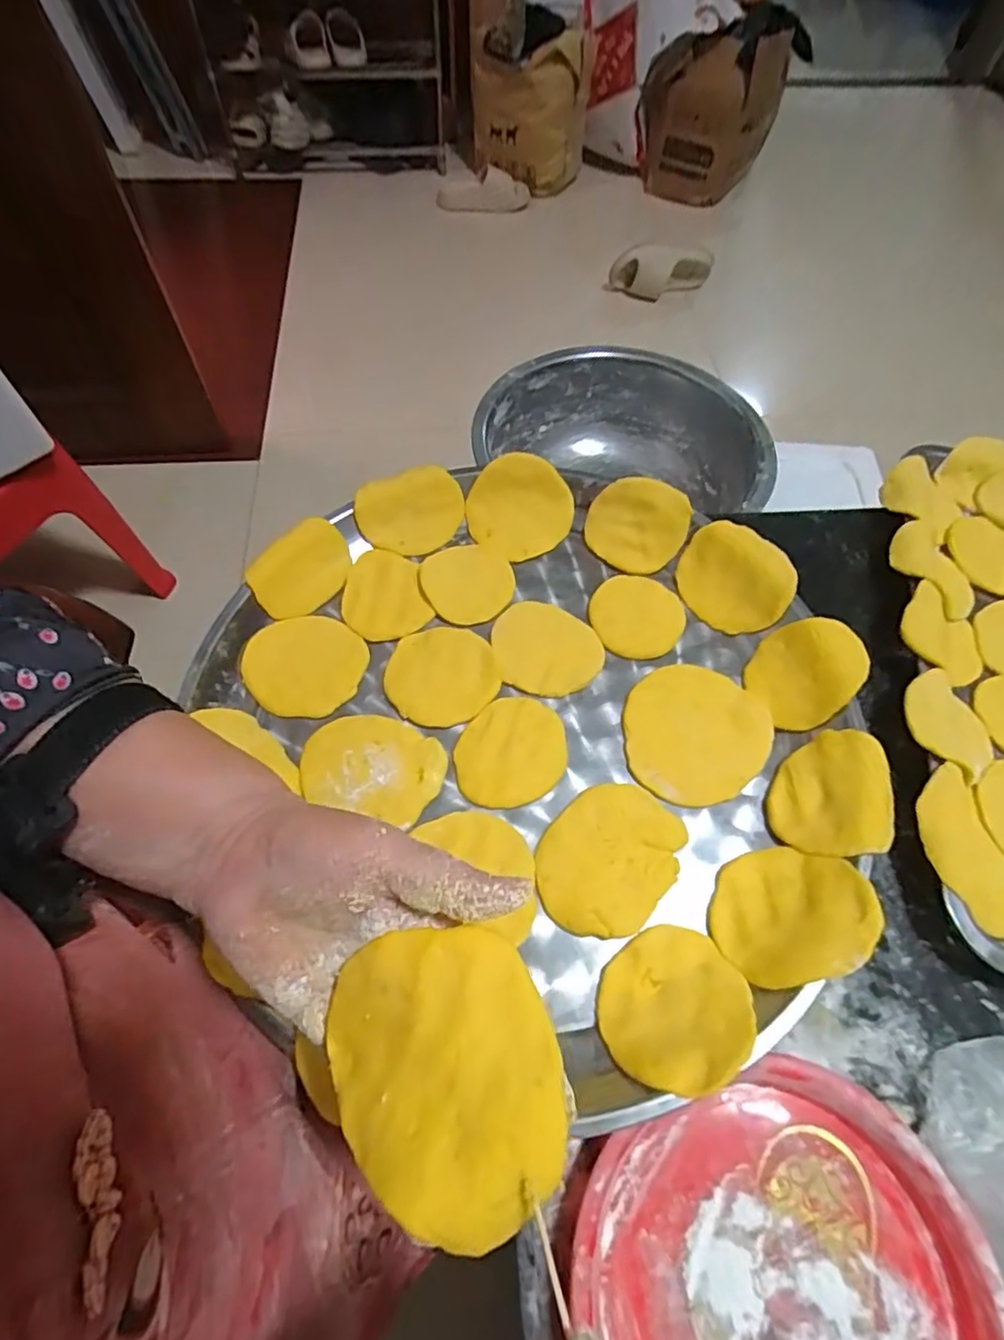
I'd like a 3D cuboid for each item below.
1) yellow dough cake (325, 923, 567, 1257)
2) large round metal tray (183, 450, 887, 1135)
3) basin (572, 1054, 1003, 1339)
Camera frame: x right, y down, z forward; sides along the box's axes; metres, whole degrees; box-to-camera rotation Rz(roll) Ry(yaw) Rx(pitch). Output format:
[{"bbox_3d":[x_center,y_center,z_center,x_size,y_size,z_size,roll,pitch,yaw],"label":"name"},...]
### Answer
[{"bbox_3d":[-0.020,0.134,0.201,0.078,0.011,0.087,-33,58,1],"label":"yellow dough cake"},{"bbox_3d":[0.026,0.029,0.411,0.396,0.048,0.428,1,63,-2],"label":"large round metal tray"},{"bbox_3d":[0.138,0.284,0.278,0.164,0.025,0.182,-37,70,-19],"label":"basin"}]

